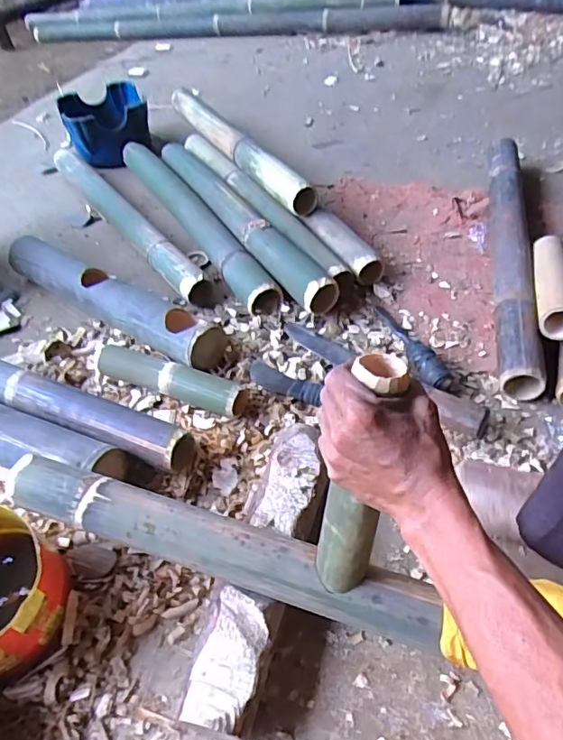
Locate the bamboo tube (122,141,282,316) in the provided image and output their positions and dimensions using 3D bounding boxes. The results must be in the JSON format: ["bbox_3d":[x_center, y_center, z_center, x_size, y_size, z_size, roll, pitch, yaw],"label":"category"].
[{"bbox_3d":[-0.175,-0.297,1.000,0.067,0.056,0.639,-25,50,-16],"label":"bamboo tube"}]

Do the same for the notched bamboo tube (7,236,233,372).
[{"bbox_3d":[-0.272,-0.117,0.826,0.464,0.068,0.088,26,55,26],"label":"notched bamboo tube"}]

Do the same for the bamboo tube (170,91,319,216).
[{"bbox_3d":[-0.111,-0.490,1.108,0.052,0.055,0.630,-25,50,-16],"label":"bamboo tube"}]

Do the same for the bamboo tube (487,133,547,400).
[{"bbox_3d":[0.374,-0.220,0.847,0.062,0.063,0.634,7,49,12],"label":"bamboo tube"}]

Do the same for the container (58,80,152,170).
[{"bbox_3d":[-0.430,-0.606,1.283,0.196,0.113,0.254,-20,49,-12],"label":"container"}]

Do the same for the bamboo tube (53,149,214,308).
[{"bbox_3d":[-0.317,-0.303,1.017,0.056,0.057,0.670,-30,52,-20],"label":"bamboo tube"}]

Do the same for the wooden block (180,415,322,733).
[{"bbox_3d":[-0.016,0.200,0.534,0.082,0.075,0.301,9,50,14],"label":"wooden block"}]

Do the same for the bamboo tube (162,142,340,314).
[{"bbox_3d":[-0.093,-0.299,0.985,0.069,0.071,0.662,-25,50,-16],"label":"bamboo tube"}]

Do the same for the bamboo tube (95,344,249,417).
[{"bbox_3d":[-0.163,0.011,0.710,0.242,0.038,0.048,16,52,19],"label":"bamboo tube"}]

